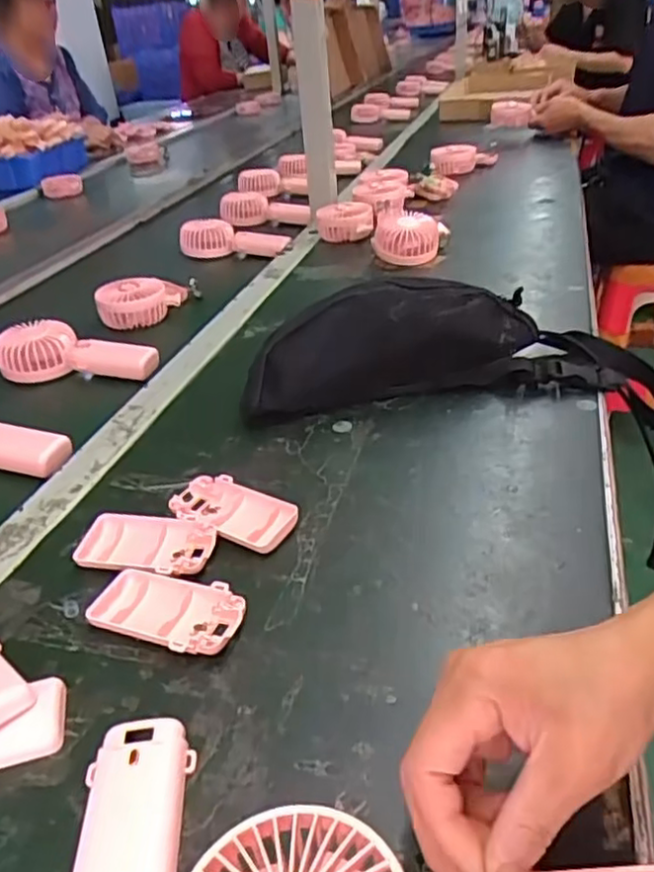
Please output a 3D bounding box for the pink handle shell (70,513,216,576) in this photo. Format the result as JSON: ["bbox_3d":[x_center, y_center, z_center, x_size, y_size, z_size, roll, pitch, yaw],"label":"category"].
[{"bbox_3d":[-0.126,0.076,0.469,0.097,0.013,0.050,4,34,16],"label":"pink handle shell"}]

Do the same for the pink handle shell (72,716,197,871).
[{"bbox_3d":[-0.090,0.174,0.310,0.047,0.015,0.091,-7,32,-1],"label":"pink handle shell"}]

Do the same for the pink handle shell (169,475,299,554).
[{"bbox_3d":[-0.068,0.057,0.493,0.097,0.017,0.048,15,38,29],"label":"pink handle shell"}]

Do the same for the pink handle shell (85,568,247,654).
[{"bbox_3d":[-0.098,0.110,0.415,0.097,0.016,0.049,6,34,19],"label":"pink handle shell"}]

